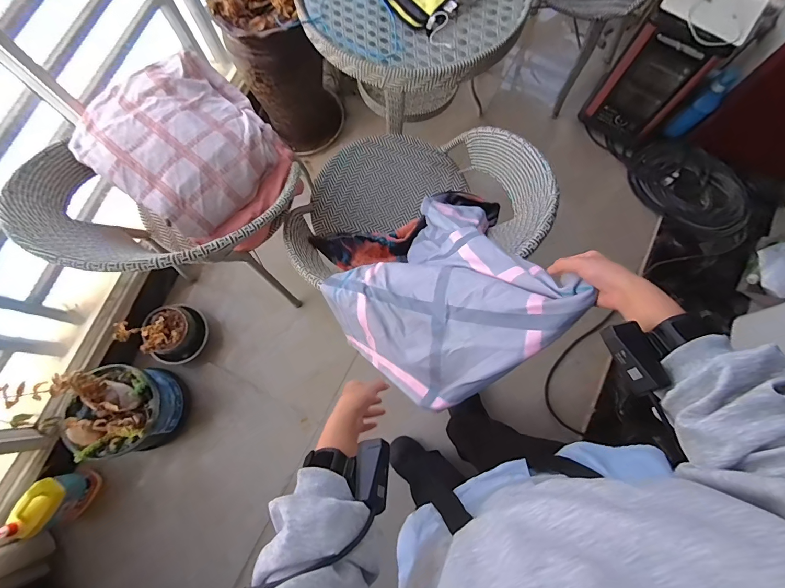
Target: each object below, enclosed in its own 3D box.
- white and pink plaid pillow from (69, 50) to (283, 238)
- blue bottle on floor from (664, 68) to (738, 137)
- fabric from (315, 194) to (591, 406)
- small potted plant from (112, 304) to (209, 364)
[{"bbox_3d":[-0.466,-0.348,0.833,0.365,0.097,0.330,35,78,9],"label":"white and pink plaid pillow"},{"bbox_3d":[1.025,-0.624,1.249,0.068,0.229,0.060,41,55,10],"label":"blue bottle on floor"},{"bbox_3d":[0.103,-0.027,0.650,0.315,0.320,0.380,42,80,10],"label":"fabric"},{"bbox_3d":[-0.709,0.113,1.165,0.151,0.250,0.187,12,76,3],"label":"small potted plant"}]

